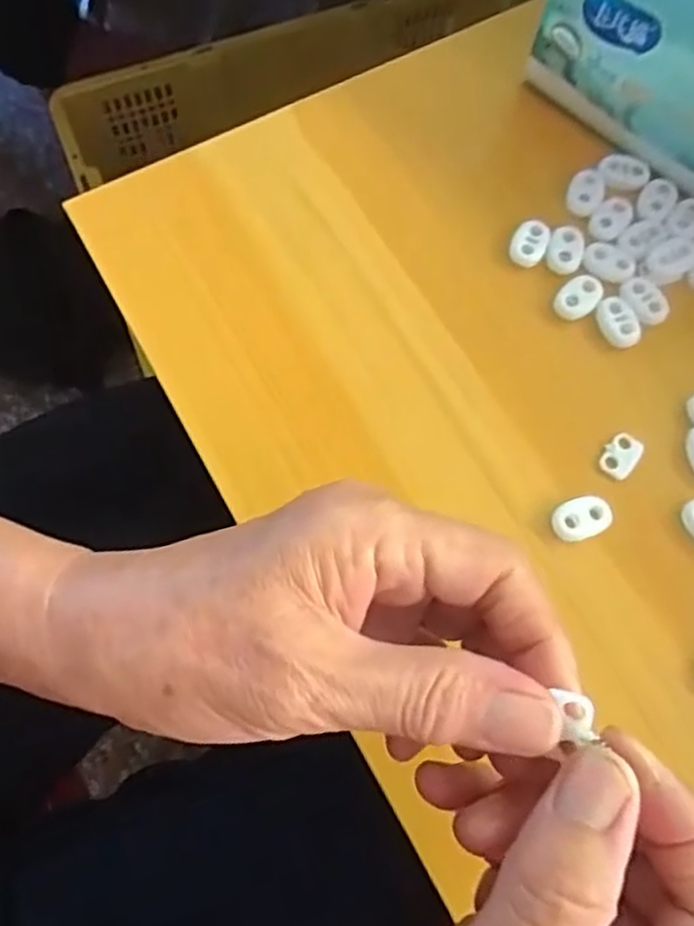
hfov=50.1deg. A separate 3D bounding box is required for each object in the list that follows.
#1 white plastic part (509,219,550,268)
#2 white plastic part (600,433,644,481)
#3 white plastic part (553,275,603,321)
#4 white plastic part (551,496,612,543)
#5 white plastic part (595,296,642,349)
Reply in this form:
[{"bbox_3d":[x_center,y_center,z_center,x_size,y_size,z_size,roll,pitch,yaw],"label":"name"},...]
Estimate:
[{"bbox_3d":[0.078,-0.094,0.319,0.015,0.007,0.019,24,73,6],"label":"white plastic part"},{"bbox_3d":[0.109,-0.003,0.293,0.013,0.004,0.018,35,75,9],"label":"white plastic part"},{"bbox_3d":[0.097,-0.070,0.311,0.023,0.004,0.014,-35,76,-12],"label":"white plastic part"},{"bbox_3d":[0.090,0.021,0.284,0.022,0.006,0.015,-15,73,-6],"label":"white plastic part"},{"bbox_3d":[0.113,-0.058,0.308,0.015,0.004,0.022,-23,74,-9],"label":"white plastic part"}]

